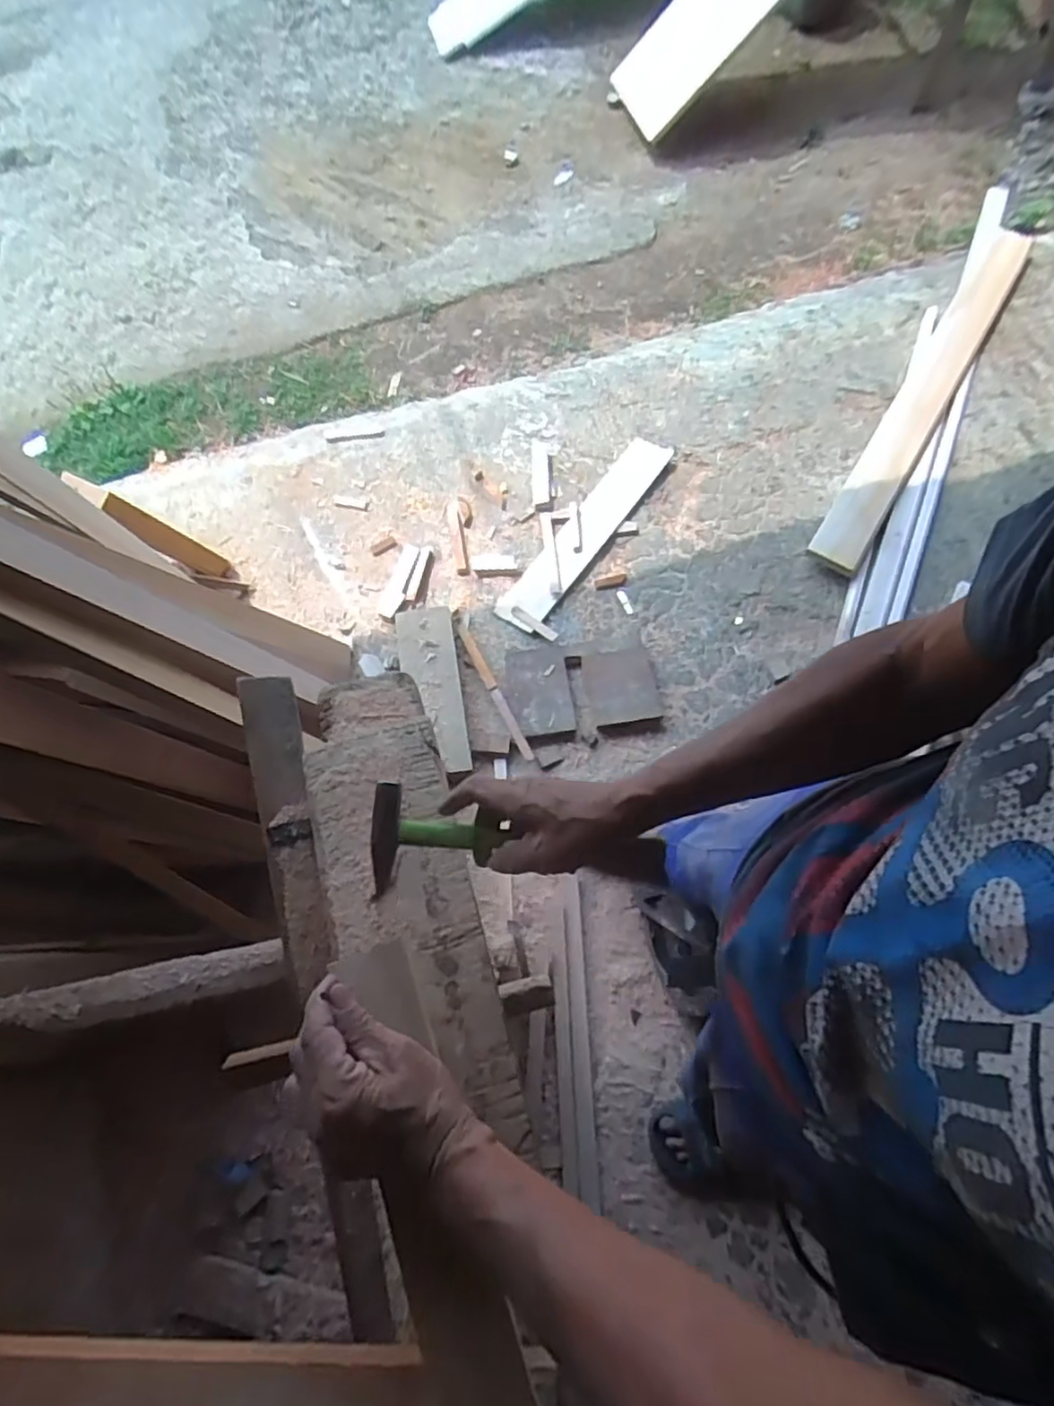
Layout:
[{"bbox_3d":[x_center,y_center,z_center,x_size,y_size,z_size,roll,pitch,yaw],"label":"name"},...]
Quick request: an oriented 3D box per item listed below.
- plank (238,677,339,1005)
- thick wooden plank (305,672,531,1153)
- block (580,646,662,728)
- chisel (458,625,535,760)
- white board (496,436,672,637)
[{"bbox_3d":[-0.253,0.133,0.726,0.060,0.026,0.324,-11,86,-3],"label":"plank"},{"bbox_3d":[-0.127,0.170,0.668,0.142,0.043,0.461,-15,66,-4],"label":"thick wooden plank"},{"bbox_3d":[0.204,-0.034,1.463,0.157,0.055,0.184,-9,65,-2],"label":"block"},{"bbox_3d":[-0.069,-0.029,1.464,0.025,0.019,0.344,-26,67,-9],"label":"chisel"},{"bbox_3d":[0.146,-0.425,1.649,0.116,0.017,0.630,33,71,16],"label":"white board"}]

